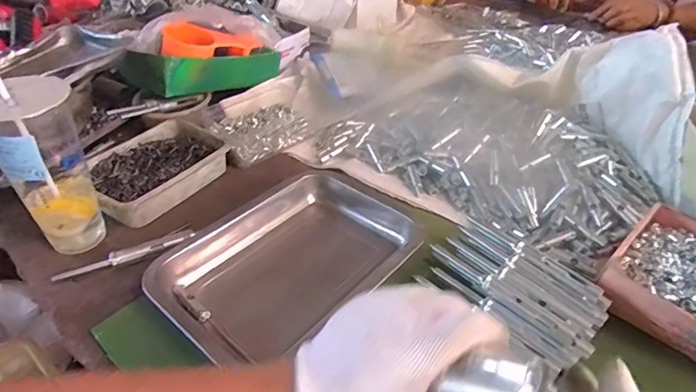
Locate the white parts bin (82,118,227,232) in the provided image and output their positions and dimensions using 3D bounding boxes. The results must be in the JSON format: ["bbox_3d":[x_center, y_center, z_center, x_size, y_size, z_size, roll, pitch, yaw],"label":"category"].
[{"bbox_3d":[-0.255,-0.036,0.604,0.131,0.041,0.177,26,46,27],"label":"white parts bin"}]

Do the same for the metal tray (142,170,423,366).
[{"bbox_3d":[-0.061,0.062,0.480,0.257,0.035,0.173,-31,48,-29],"label":"metal tray"}]

